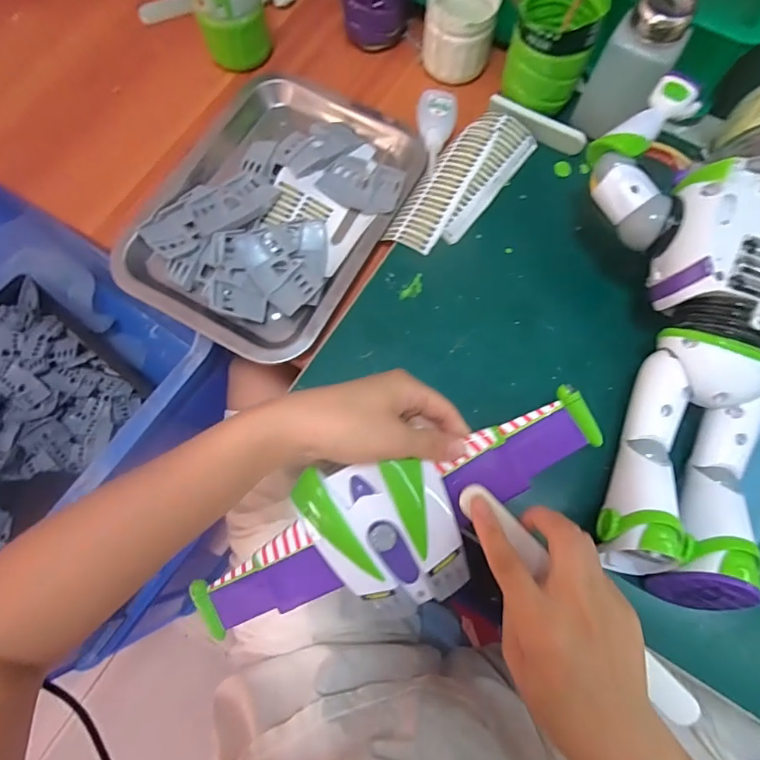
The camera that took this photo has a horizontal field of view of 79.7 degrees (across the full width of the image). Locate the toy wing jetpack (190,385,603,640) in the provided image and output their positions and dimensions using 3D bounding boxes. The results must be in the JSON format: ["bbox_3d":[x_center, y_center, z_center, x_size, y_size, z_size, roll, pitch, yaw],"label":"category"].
[{"bbox_3d":[0.005,0.094,0.287,0.286,0.039,0.093,-28,74,5],"label":"toy wing jetpack"}]

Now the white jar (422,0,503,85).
[{"bbox_3d":[0.074,-0.326,0.429,0.064,0.063,0.063,0,73,0],"label":"white jar"}]

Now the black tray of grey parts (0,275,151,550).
[{"bbox_3d":[-0.566,0.045,0.687,0.295,0.050,0.322,40,77,11],"label":"black tray of grey parts"}]

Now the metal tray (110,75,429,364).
[{"bbox_3d":[-0.097,-0.153,0.392,0.208,0.019,0.250,26,74,8],"label":"metal tray"}]

